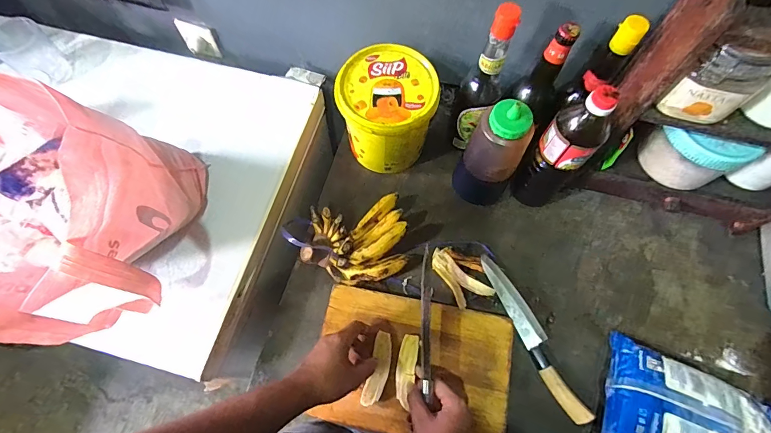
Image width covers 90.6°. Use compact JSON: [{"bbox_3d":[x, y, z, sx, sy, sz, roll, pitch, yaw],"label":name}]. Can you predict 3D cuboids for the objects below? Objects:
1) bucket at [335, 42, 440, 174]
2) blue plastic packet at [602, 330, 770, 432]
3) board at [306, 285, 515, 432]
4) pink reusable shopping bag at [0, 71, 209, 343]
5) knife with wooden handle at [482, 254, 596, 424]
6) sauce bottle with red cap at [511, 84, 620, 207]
[{"bbox_3d":[0.002,-0.184,0.685,0.154,0.154,0.166,0,68,-1],"label":"bucket"},{"bbox_3d":[0.441,0.299,0.554,0.228,0.067,0.158,22,69,8],"label":"blue plastic packet"},{"bbox_3d":[0.044,0.232,0.589,0.293,0.024,0.202,11,68,4],"label":"board"},{"bbox_3d":[-0.435,0.005,0.479,0.298,0.288,0.312,-8,68,-4],"label":"pink reusable shopping bag"},{"bbox_3d":[0.232,0.190,0.613,0.036,0.018,0.277,-24,70,-10],"label":"knife with wooden handle"},{"bbox_3d":[0.271,-0.093,0.601,0.074,0.267,0.058,39,73,14],"label":"sauce bottle with red cap"}]

